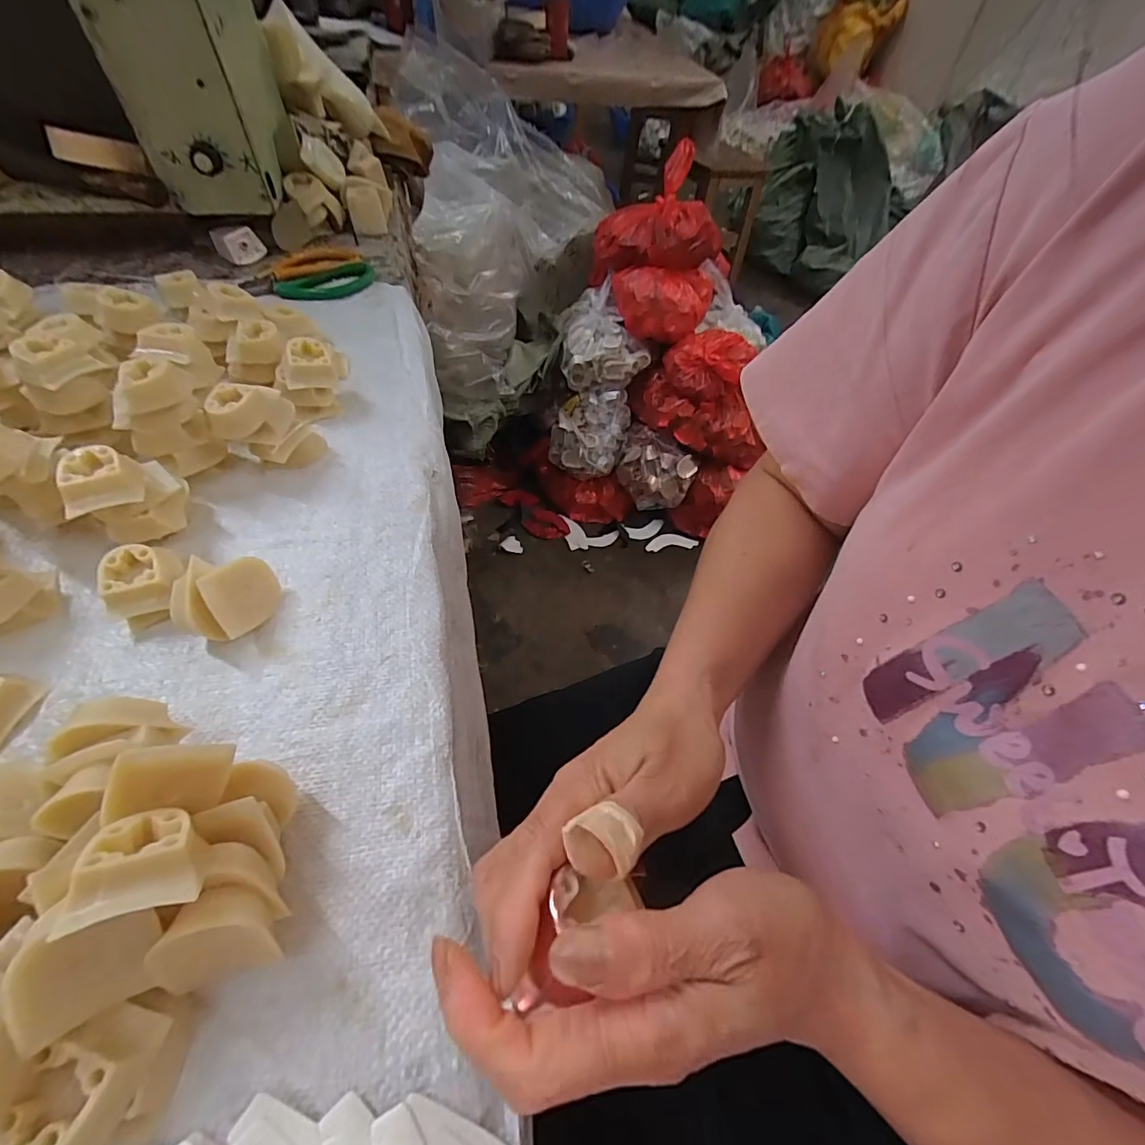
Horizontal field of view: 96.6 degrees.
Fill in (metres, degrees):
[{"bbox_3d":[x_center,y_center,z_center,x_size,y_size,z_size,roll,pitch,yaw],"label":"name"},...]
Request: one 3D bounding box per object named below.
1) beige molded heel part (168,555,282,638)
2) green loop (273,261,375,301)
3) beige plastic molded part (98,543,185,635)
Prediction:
[{"bbox_3d":[-0.205,0.014,0.300,0.040,0.043,0.048,2,54,-2],"label":"beige molded heel part"},{"bbox_3d":[-0.257,-0.305,0.537,0.101,0.007,0.057,-26,60,-21],"label":"green loop"},{"bbox_3d":[-0.255,0.008,0.304,0.035,0.036,0.040,-18,58,-16],"label":"beige plastic molded part"}]

